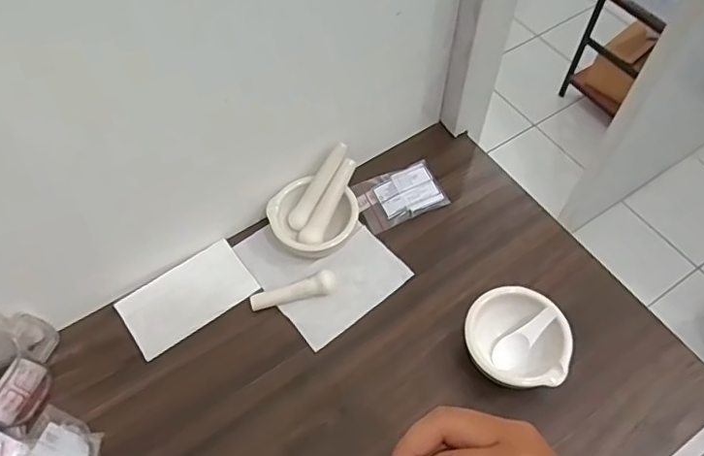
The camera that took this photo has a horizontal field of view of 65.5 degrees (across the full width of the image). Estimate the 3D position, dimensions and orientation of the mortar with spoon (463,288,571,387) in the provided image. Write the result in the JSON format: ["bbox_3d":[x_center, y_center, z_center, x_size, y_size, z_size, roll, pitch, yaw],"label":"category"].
[{"bbox_3d":[0.160,0.109,0.539,0.097,0.060,0.093,-1,58,1],"label":"mortar with spoon"}]

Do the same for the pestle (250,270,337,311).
[{"bbox_3d":[-0.062,0.071,0.595,0.093,0.028,0.023,-14,59,-7],"label":"pestle"}]

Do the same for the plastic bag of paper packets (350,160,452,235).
[{"bbox_3d":[0.056,-0.041,0.666,0.101,0.020,0.069,-22,60,-12],"label":"plastic bag of paper packets"}]

